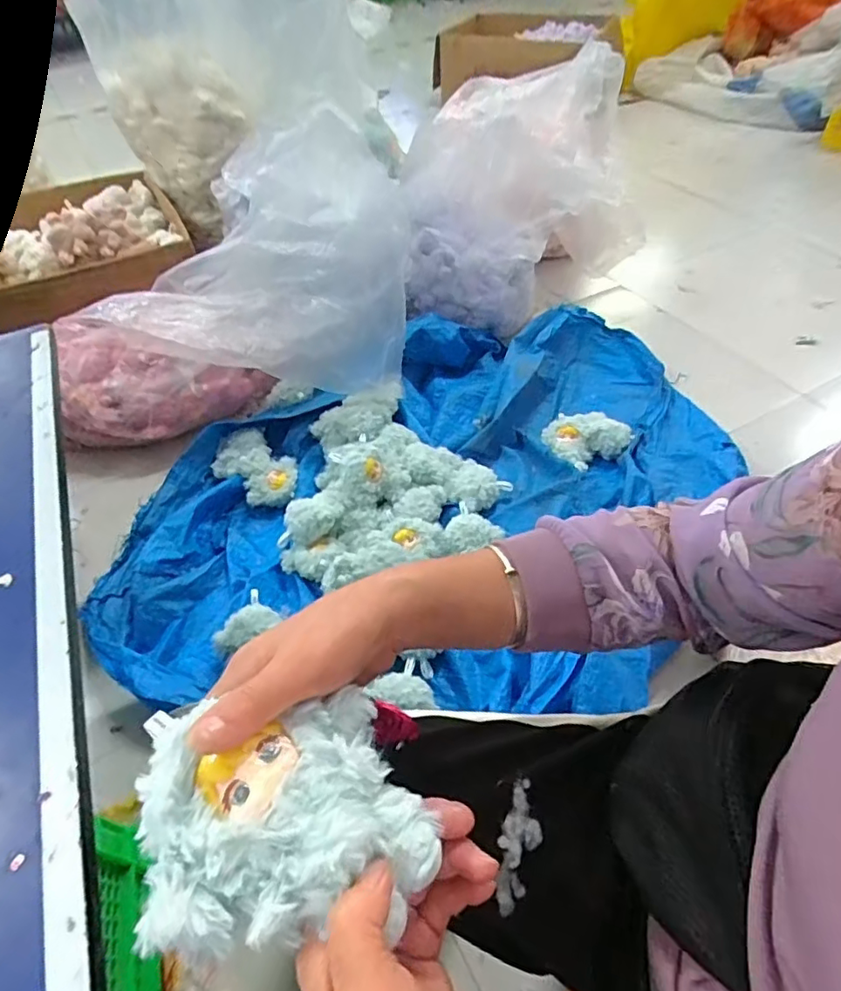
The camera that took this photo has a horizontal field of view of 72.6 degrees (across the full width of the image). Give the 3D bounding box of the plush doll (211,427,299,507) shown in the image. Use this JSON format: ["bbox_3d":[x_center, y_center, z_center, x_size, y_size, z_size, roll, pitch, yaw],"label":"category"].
[{"bbox_3d":[-0.340,-0.059,1.202,0.209,0.052,0.132,34,59,28],"label":"plush doll"}]

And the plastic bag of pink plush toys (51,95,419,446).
[{"bbox_3d":[-0.399,-0.430,1.223,0.732,0.527,0.444,0,49,4],"label":"plastic bag of pink plush toys"}]

